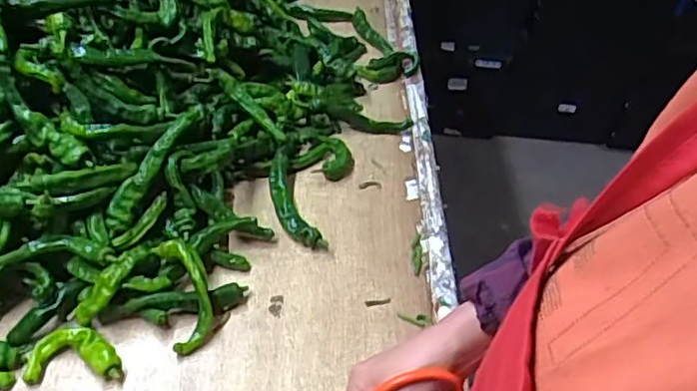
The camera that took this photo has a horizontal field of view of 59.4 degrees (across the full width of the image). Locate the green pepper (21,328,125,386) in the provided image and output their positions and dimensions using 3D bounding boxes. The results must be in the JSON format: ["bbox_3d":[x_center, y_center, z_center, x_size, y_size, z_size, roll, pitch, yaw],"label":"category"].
[{"bbox_3d":[-0.258,0.152,0.583,0.086,0.025,0.045,1,45,-4],"label":"green pepper"}]

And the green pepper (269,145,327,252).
[{"bbox_3d":[-0.070,0.005,0.745,0.043,0.036,0.150,-13,48,-17],"label":"green pepper"}]

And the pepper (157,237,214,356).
[{"bbox_3d":[-0.163,0.098,0.617,0.042,0.030,0.115,-11,75,-16],"label":"pepper"}]

